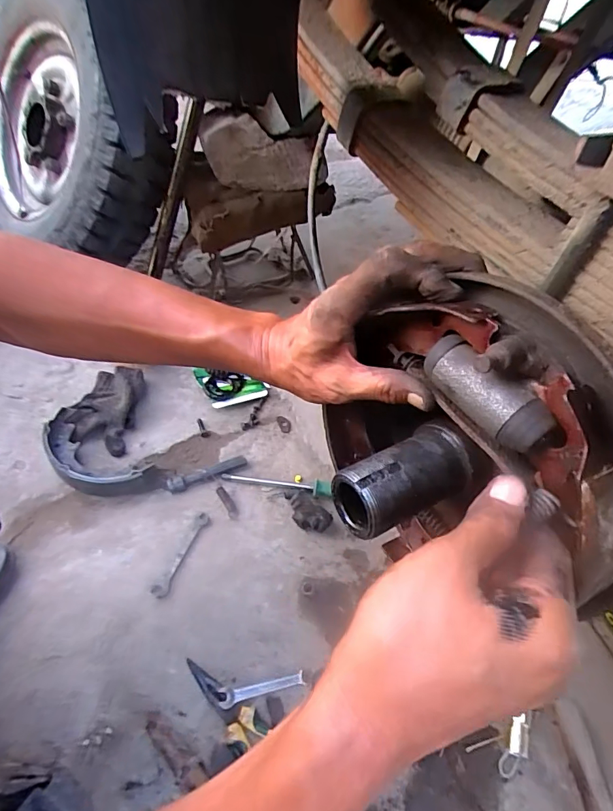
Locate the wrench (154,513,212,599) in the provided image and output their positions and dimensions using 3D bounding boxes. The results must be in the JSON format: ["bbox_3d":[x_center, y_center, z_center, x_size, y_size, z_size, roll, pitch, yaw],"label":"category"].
[{"bbox_3d":[-0.182,0.221,0.660,0.022,0.010,0.134,23,53,10],"label":"wrench"}]

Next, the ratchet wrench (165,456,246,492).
[{"bbox_3d":[-0.163,0.115,0.736,0.129,0.018,0.024,-12,55,-16],"label":"ratchet wrench"}]

